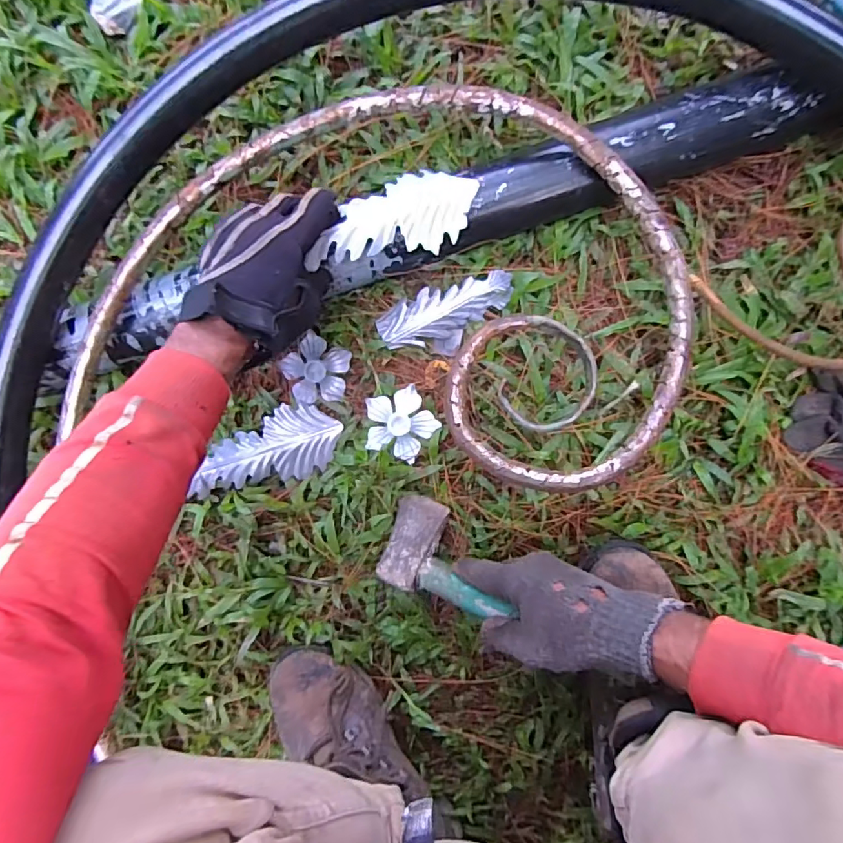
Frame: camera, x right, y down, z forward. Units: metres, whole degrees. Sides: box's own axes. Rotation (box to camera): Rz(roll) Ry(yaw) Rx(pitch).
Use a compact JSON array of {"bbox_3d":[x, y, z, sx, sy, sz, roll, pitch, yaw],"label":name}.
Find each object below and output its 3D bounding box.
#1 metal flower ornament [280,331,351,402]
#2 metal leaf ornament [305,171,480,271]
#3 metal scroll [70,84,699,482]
[{"bbox_3d":[-0.116,-0.054,0.564,0.071,0.008,0.071,28,93,2],"label":"metal flower ornament"},{"bbox_3d":[-0.026,-0.190,0.487,0.159,0.025,0.076,-22,90,-5],"label":"metal leaf ornament"},{"bbox_3d":[-0.055,-0.126,0.481,0.571,0.032,0.350,1,92,4],"label":"metal scroll"}]

